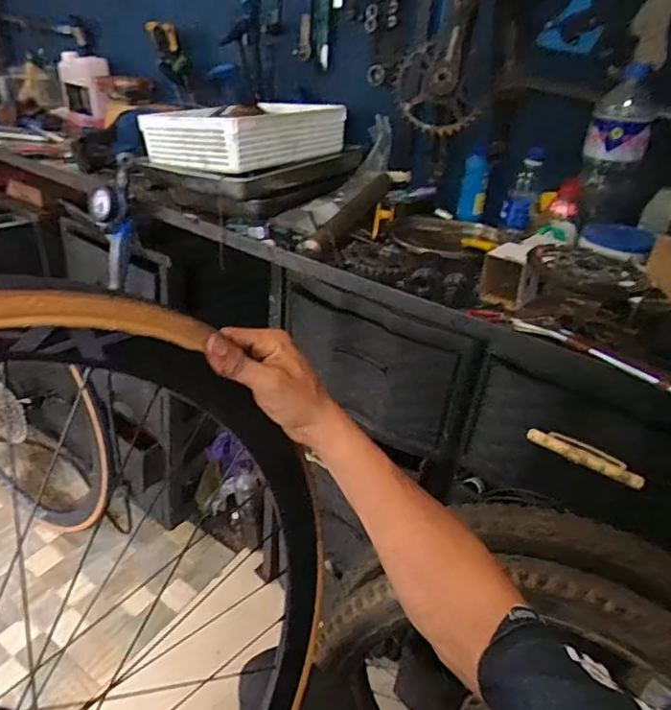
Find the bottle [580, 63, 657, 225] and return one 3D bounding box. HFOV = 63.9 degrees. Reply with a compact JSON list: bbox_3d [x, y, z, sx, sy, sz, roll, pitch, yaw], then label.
[{"bbox_3d":[0.444,-0.331,0.858,0.087,0.221,0.105,17,34,16],"label":"bottle"}]

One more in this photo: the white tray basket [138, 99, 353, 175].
[{"bbox_3d":[-0.159,-0.426,1.027,0.218,0.094,0.325,26,38,29],"label":"white tray basket"}]

